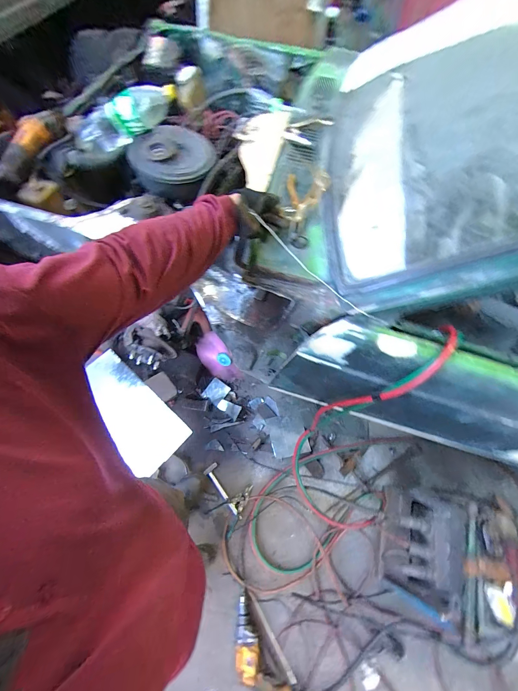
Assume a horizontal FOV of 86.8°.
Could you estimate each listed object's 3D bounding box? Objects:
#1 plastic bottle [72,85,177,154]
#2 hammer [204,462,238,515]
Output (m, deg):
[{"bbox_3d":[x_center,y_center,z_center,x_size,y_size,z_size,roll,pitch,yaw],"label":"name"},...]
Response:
[{"bbox_3d":[-0.391,-0.646,0.789,0.319,0.096,0.101,-17,66,13],"label":"plastic bottle"},{"bbox_3d":[-0.182,0.709,1.346,0.064,0.053,0.250,-30,70,-18],"label":"hammer"}]

